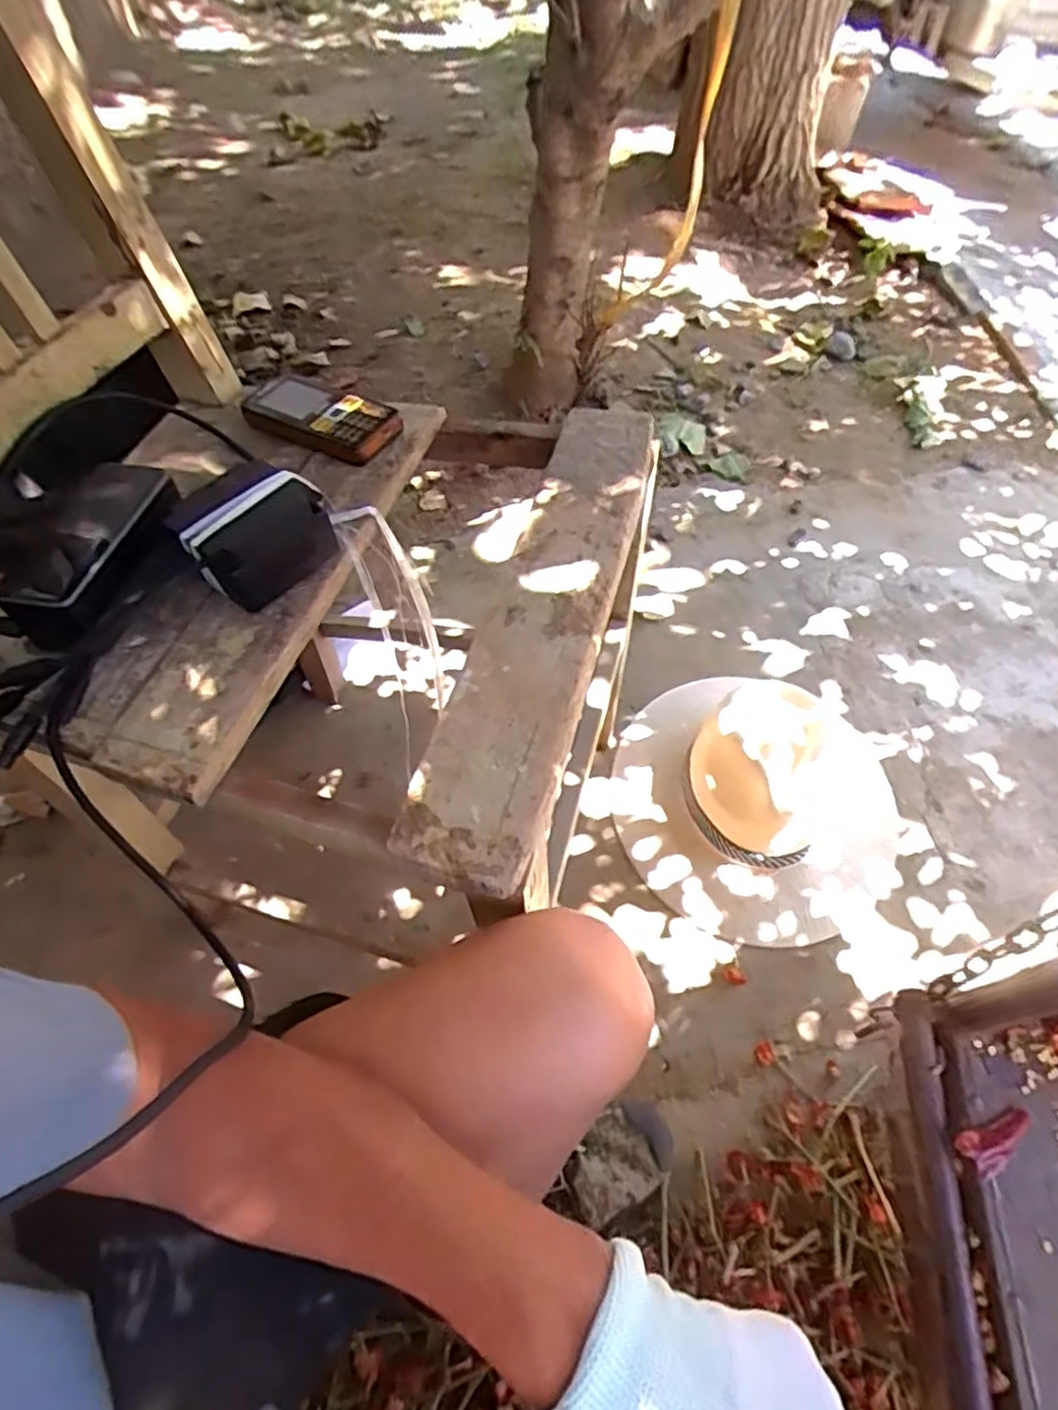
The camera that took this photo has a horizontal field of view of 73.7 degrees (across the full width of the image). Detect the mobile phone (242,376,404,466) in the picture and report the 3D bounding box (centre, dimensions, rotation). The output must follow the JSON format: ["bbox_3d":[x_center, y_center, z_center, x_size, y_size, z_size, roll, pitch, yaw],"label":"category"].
[{"bbox_3d":[-0.164,-0.230,0.560,0.124,0.024,0.051,26,59,19],"label":"mobile phone"}]

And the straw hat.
[{"bbox_3d":[0.252,0.085,0.795,0.297,0.133,0.332,-38,62,-23],"label":"straw hat"}]

